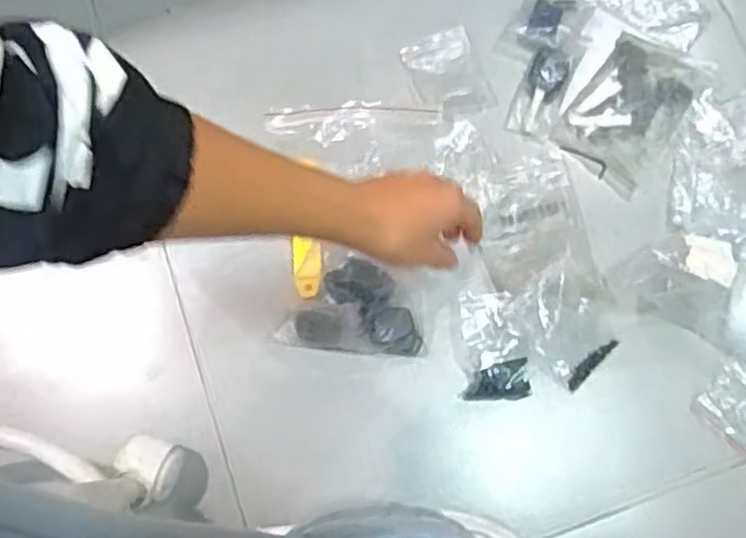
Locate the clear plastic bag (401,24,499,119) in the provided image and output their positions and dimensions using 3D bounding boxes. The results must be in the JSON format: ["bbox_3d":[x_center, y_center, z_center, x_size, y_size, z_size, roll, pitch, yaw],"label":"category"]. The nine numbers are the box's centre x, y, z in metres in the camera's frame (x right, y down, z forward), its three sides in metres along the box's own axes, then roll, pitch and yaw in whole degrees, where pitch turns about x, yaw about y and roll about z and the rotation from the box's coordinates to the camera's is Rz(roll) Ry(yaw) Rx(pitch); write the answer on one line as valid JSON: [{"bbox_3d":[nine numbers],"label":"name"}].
[{"bbox_3d":[0.072,-0.187,0.697,0.066,0.012,0.093,-18,74,-4],"label":"clear plastic bag"}]

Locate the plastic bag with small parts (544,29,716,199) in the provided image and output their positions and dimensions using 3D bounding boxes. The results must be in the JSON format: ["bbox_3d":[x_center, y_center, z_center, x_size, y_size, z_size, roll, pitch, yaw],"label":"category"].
[{"bbox_3d":[0.245,-0.153,0.674,0.102,0.013,0.149,34,78,10],"label":"plastic bag with small parts"}]

